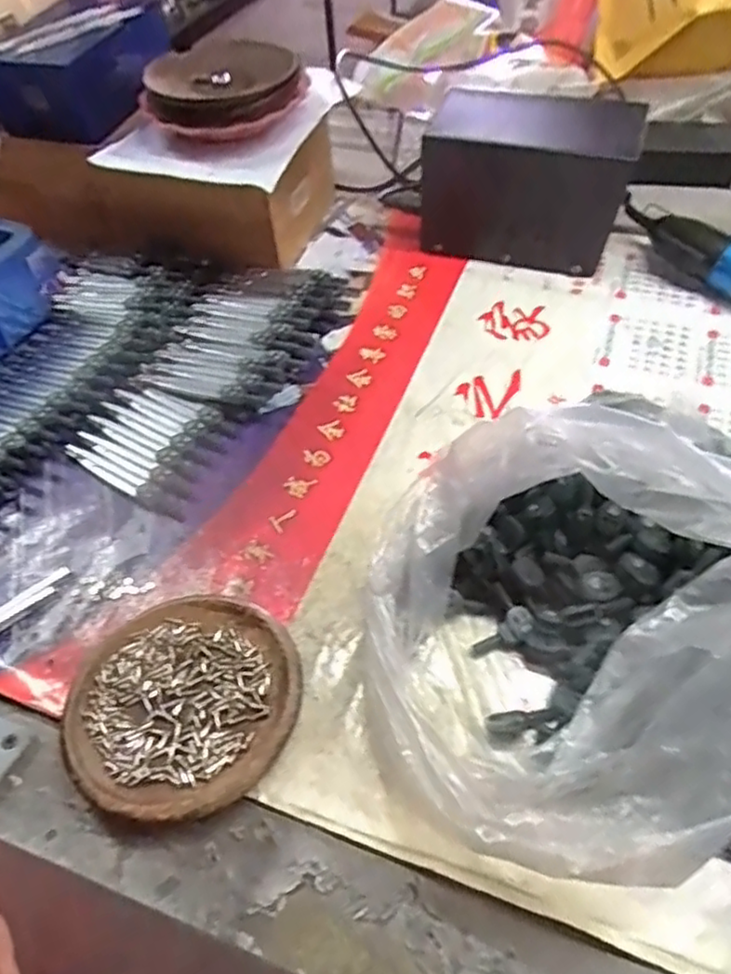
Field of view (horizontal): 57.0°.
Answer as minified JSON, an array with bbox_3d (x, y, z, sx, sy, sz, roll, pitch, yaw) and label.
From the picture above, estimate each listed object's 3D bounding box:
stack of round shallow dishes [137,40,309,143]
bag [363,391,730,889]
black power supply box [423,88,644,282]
[{"bbox_3d":[-0.114,-0.322,0.543,0.112,0.033,0.119,35,62,27],"label":"stack of round shallow dishes"},{"bbox_3d":[0.096,0.063,0.306,0.186,0.111,0.198,-7,51,-2],"label":"bag"},{"bbox_3d":[0.132,-0.257,0.557,0.165,0.115,0.086,9,52,11],"label":"black power supply box"}]

